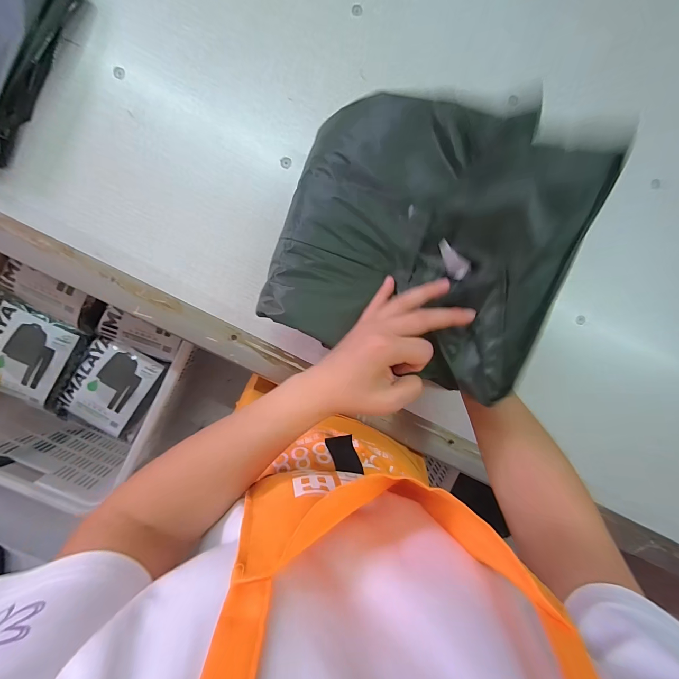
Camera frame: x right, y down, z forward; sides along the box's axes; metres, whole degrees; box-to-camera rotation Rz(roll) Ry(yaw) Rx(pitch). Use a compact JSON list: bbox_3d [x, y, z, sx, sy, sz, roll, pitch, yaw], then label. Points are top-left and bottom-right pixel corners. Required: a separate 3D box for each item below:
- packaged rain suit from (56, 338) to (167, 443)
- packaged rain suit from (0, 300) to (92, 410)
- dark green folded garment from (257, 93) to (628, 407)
[{"bbox_3d":[-0.694,0.161,0.963,0.235,0.034,0.297,29,95,-5],"label":"packaged rain suit"},{"bbox_3d":[-0.885,0.045,0.897,0.221,0.061,0.258,27,94,-4],"label":"packaged rain suit"},{"bbox_3d":[0.060,-0.094,0.291,0.270,0.069,0.244,20,104,27],"label":"dark green folded garment"}]

